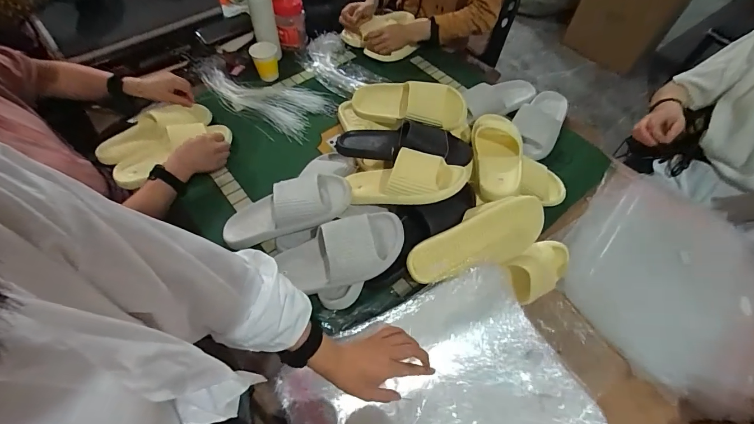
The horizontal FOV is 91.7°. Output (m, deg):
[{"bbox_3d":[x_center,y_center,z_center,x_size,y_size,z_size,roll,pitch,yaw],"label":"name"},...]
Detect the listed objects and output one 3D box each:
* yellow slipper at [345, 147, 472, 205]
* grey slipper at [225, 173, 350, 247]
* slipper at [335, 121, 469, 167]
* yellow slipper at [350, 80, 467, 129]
[{"bbox_3d":[0.050,-0.059,0.680,0.228,0.080,0.102,-3,47,19],"label":"yellow slipper"},{"bbox_3d":[-0.185,0.000,0.711,0.281,0.069,0.104,-19,57,17],"label":"grey slipper"},{"bbox_3d":[0.055,-0.139,0.733,0.273,0.067,0.111,7,58,2],"label":"slipper"},{"bbox_3d":[0.061,-0.225,0.784,0.246,0.077,0.093,13,57,24],"label":"yellow slipper"}]

